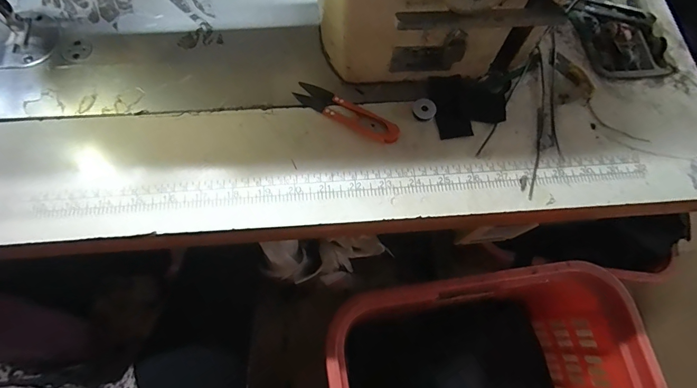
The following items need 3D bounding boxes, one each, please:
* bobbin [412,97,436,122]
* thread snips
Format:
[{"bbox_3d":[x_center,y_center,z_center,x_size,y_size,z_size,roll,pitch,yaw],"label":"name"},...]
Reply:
[{"bbox_3d":[0.067,-0.074,0.333,0.018,0.009,0.019,1,69,-3],"label":"bobbin"},{"bbox_3d":[-0.002,-0.073,0.331,0.100,0.013,0.024,27,70,7],"label":"thread snips"}]

